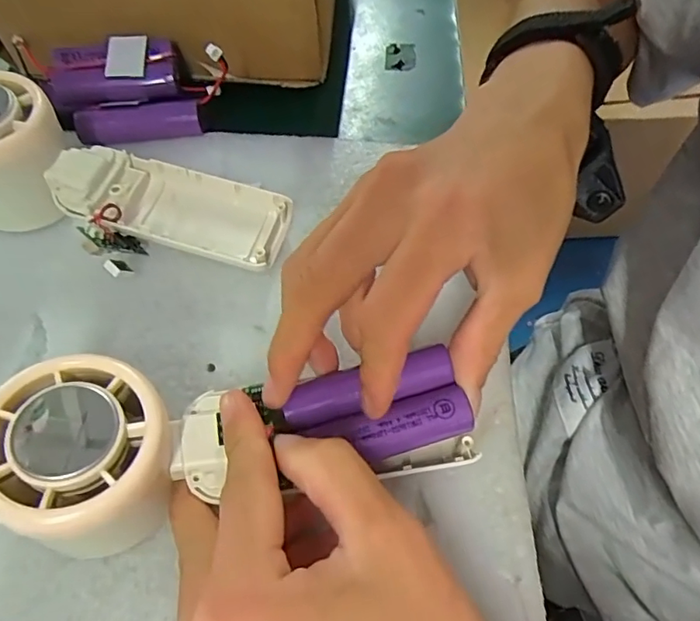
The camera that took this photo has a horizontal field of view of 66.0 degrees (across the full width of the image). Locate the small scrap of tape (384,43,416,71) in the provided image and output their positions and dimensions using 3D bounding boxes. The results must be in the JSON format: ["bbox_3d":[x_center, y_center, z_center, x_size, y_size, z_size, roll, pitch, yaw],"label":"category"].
[{"bbox_3d":[0.034,-0.171,0.362,0.020,0.004,0.031,4,58,2],"label":"small scrap of tape"}]

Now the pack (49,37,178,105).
[{"bbox_3d":[-0.132,-0.134,0.306,0.067,0.026,0.032,-10,59,-8],"label":"pack"}]

